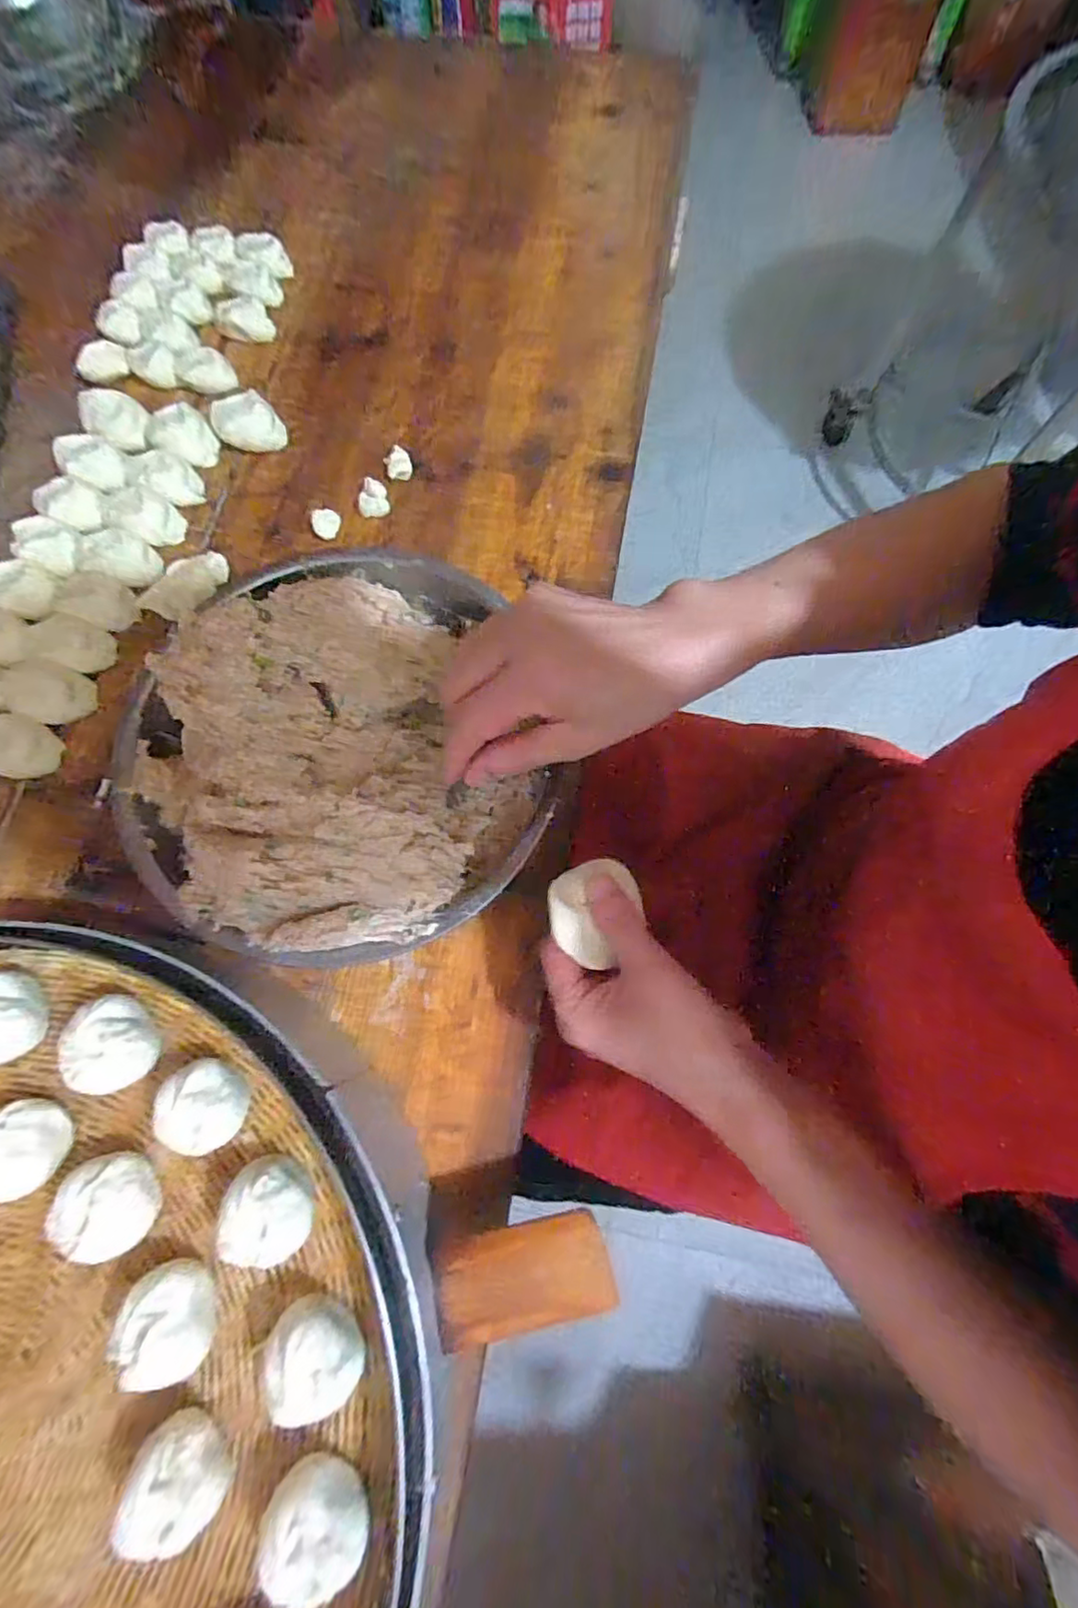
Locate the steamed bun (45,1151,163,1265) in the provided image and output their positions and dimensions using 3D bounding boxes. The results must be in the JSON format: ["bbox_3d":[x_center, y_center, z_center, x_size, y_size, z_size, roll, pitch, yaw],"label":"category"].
[{"bbox_3d":[-0.199,0.189,0.287,0.039,0.042,0.034,39,77,12],"label":"steamed bun"}]

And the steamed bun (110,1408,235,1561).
[{"bbox_3d":[-0.154,0.288,0.261,0.034,0.042,0.039,-35,75,-10],"label":"steamed bun"}]

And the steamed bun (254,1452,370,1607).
[{"bbox_3d":[-0.092,0.297,0.251,0.041,0.040,0.032,27,72,10],"label":"steamed bun"}]

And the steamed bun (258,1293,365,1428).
[{"bbox_3d":[-0.099,0.244,0.268,0.043,0.040,0.039,32,74,11],"label":"steamed bun"}]

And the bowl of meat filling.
[{"bbox_3d":[-0.125,-0.030,0.372,0.230,0.092,0.246,0,69,0],"label":"bowl of meat filling"}]

